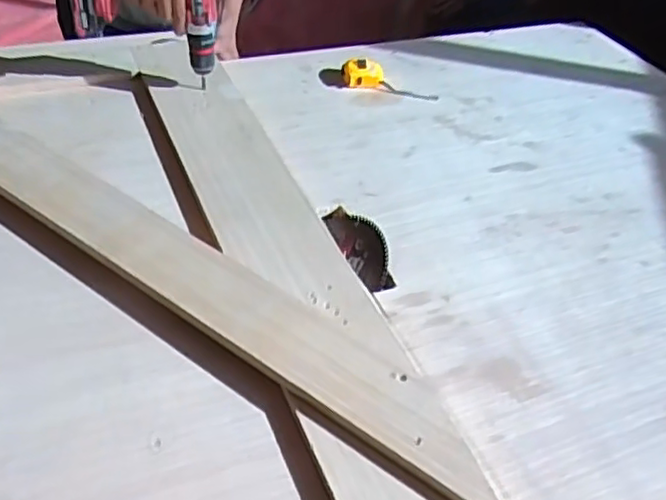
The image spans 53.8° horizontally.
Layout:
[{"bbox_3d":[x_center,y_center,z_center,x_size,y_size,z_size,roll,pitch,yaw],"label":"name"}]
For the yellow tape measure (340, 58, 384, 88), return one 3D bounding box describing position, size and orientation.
[{"bbox_3d":[0.060,-0.339,1.276,0.078,0.042,0.052,-4,42,-11],"label":"yellow tape measure"}]

